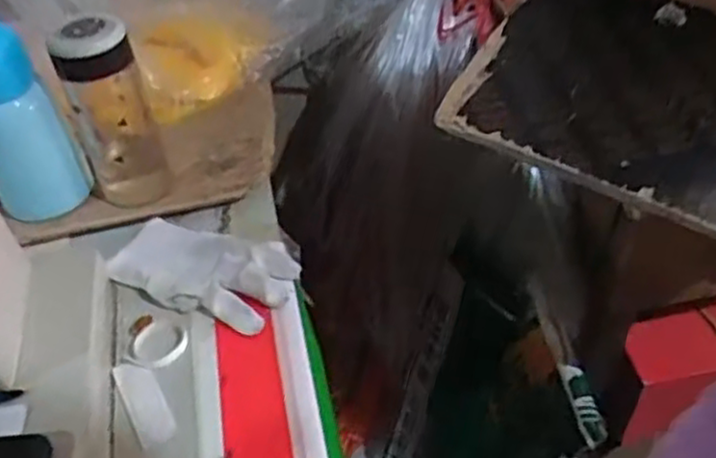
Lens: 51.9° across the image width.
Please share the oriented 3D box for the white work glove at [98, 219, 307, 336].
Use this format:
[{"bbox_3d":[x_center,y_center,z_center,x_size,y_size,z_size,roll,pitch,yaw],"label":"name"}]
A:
[{"bbox_3d":[-0.134,0.029,0.649,0.159,0.020,0.092,15,48,19],"label":"white work glove"}]

